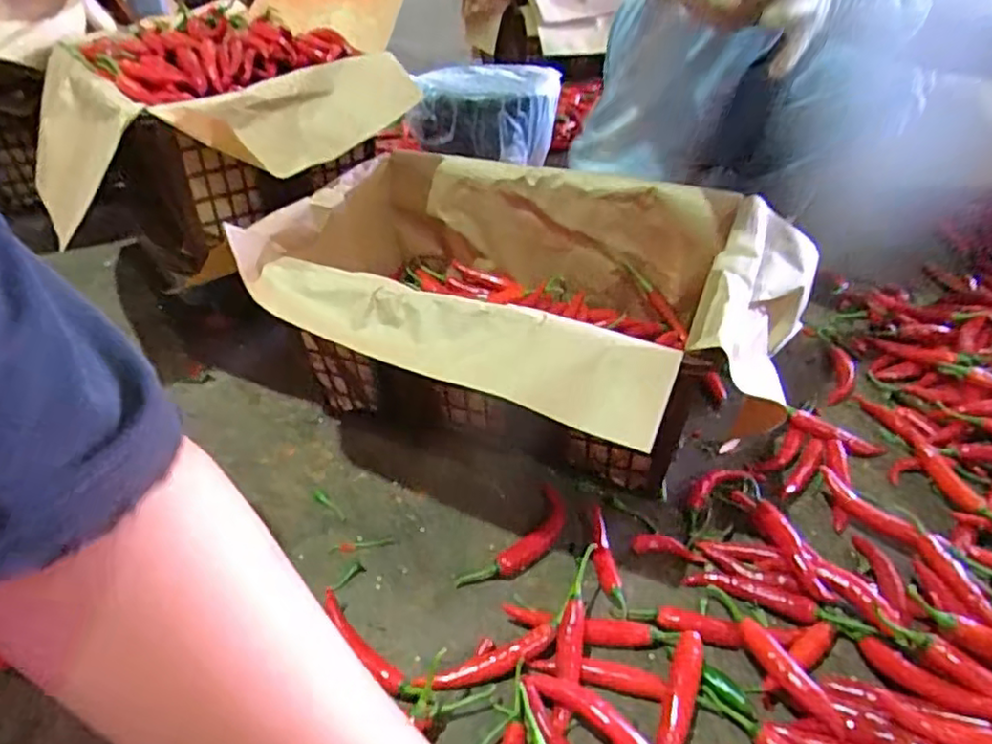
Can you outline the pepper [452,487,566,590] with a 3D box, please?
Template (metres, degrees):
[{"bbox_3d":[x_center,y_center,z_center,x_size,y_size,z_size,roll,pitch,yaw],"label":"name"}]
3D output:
[{"bbox_3d":[0.023,0.163,0.611,0.131,0.024,0.040,-33,49,-32],"label":"pepper"}]

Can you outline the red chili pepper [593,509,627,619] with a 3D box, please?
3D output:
[{"bbox_3d":[0.099,0.171,0.596,0.019,0.018,0.112,-4,40,-3],"label":"red chili pepper"}]

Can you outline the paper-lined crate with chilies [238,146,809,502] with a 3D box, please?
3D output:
[{"bbox_3d":[0.003,-0.055,0.723,0.586,0.237,0.397,22,45,25],"label":"paper-lined crate with chilies"}]

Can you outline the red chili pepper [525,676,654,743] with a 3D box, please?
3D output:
[{"bbox_3d":[0.082,0.258,0.467,0.125,0.021,0.024,27,47,29],"label":"red chili pepper"}]

